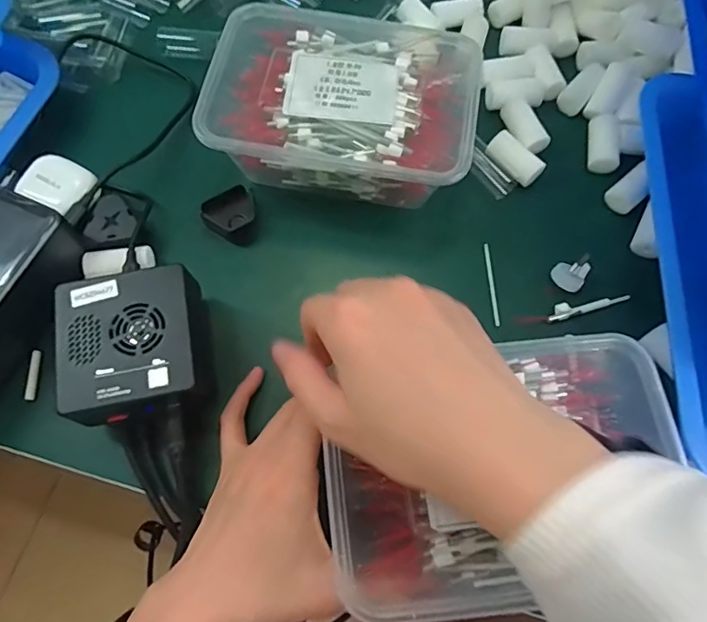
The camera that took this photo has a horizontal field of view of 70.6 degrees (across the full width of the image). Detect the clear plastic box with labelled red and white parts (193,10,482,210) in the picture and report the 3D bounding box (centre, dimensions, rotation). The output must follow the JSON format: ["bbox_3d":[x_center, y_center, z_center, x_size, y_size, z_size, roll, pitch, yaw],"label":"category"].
[{"bbox_3d":[-0.007,-0.136,0.341,0.172,0.051,0.131,9,70,2],"label":"clear plastic box with labelled red and white parts"}]

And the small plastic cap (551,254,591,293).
[{"bbox_3d":[0.144,-0.026,0.328,0.019,0.019,0.021,-34,74,-13],"label":"small plastic cap"}]

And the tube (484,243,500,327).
[{"bbox_3d":[0.094,-0.019,0.338,0.004,0.004,0.060,-1,70,-2],"label":"tube"}]

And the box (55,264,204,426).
[{"bbox_3d":[-0.122,0.020,0.287,0.077,0.037,0.078,-11,70,-5],"label":"box"}]

